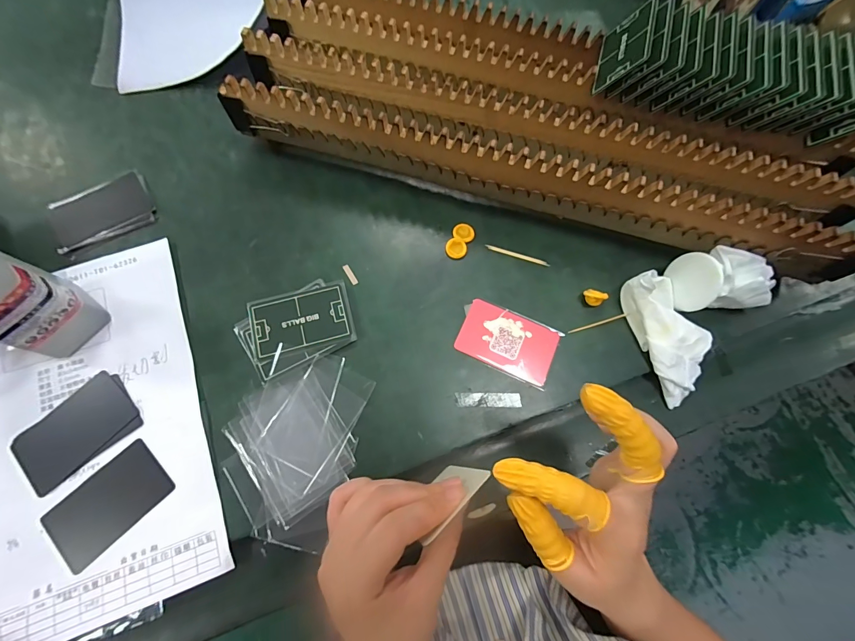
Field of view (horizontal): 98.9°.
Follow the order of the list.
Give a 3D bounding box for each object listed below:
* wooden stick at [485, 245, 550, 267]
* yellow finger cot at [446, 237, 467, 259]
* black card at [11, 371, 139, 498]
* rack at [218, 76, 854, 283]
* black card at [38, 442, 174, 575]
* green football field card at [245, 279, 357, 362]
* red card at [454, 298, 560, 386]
[{"bbox_3d":[0.089,-0.064,0.359,0.063,0.004,0.005,17,73,3],"label":"wooden stick"},{"bbox_3d":[0.028,-0.071,0.359,0.020,0.005,0.020,16,73,3],"label":"yellow finger cot"},{"bbox_3d":[-0.290,0.089,0.300,0.054,0.004,0.088,43,76,11],"label":"black card"},{"bbox_3d":[0.092,-0.142,0.345,0.564,0.081,0.068,17,73,3],"label":"rack"},{"bbox_3d":[-0.246,0.142,0.284,0.084,0.004,0.052,-43,79,-14],"label":"black card"},{"bbox_3d":[-0.113,0.000,0.329,0.087,0.006,0.059,-14,74,-7],"label":"green football field card"},{"bbox_3d":[0.074,0.018,0.334,0.085,0.004,0.054,24,73,5],"label":"red card"}]

